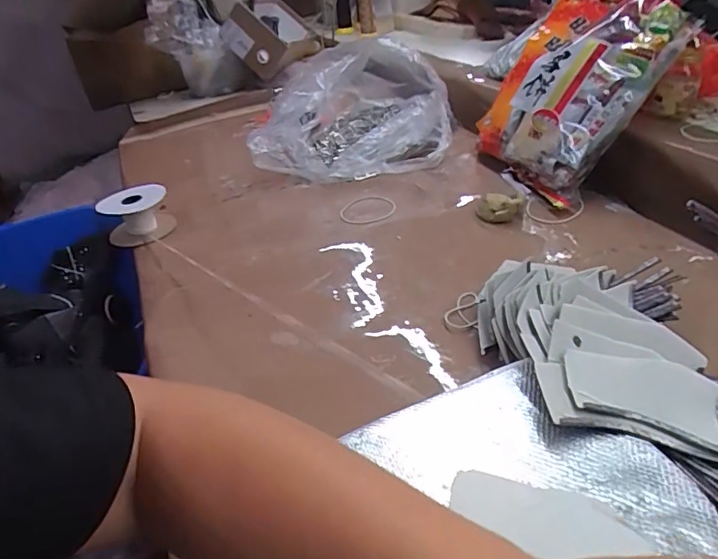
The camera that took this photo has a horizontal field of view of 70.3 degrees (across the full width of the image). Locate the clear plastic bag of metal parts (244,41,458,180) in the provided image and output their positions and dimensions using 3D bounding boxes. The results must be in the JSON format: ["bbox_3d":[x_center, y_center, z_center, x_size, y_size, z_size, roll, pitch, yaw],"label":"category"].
[{"bbox_3d":[0.004,-0.303,0.861,0.300,0.172,0.318,3,37,14],"label":"clear plastic bag of metal parts"}]

